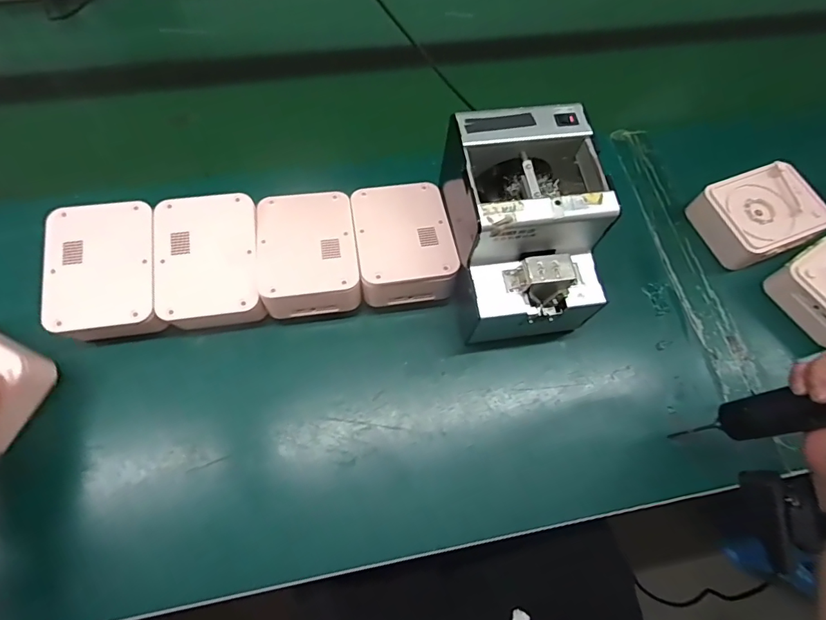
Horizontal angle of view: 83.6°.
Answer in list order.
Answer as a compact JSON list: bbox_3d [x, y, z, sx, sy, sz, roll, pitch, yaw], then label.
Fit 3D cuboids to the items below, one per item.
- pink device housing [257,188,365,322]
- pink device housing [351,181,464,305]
[{"bbox_3d":[-0.108,-0.062,0.480,0.097,0.037,0.128,-8,66,-6],"label":"pink device housing"},{"bbox_3d":[-0.010,-0.075,0.490,0.097,0.041,0.129,-8,66,-6],"label":"pink device housing"}]

